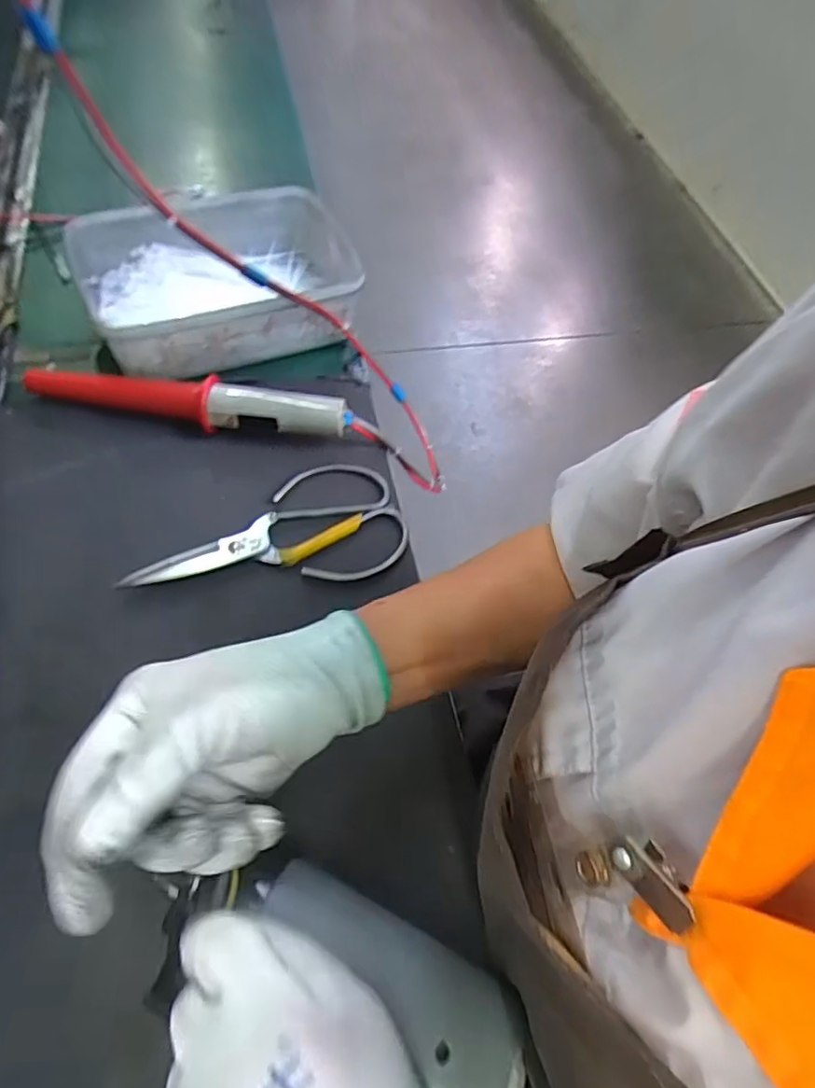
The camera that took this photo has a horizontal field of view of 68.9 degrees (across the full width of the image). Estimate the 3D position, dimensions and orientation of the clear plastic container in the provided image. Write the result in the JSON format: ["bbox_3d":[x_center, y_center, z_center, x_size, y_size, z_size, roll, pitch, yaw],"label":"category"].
[{"bbox_3d":[-0.165,-0.230,0.525,0.216,0.069,0.167,-19,64,-17],"label":"clear plastic container"}]

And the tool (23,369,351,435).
[{"bbox_3d":[-0.172,-0.112,0.472,0.250,0.037,0.033,11,59,0],"label":"tool"}]

